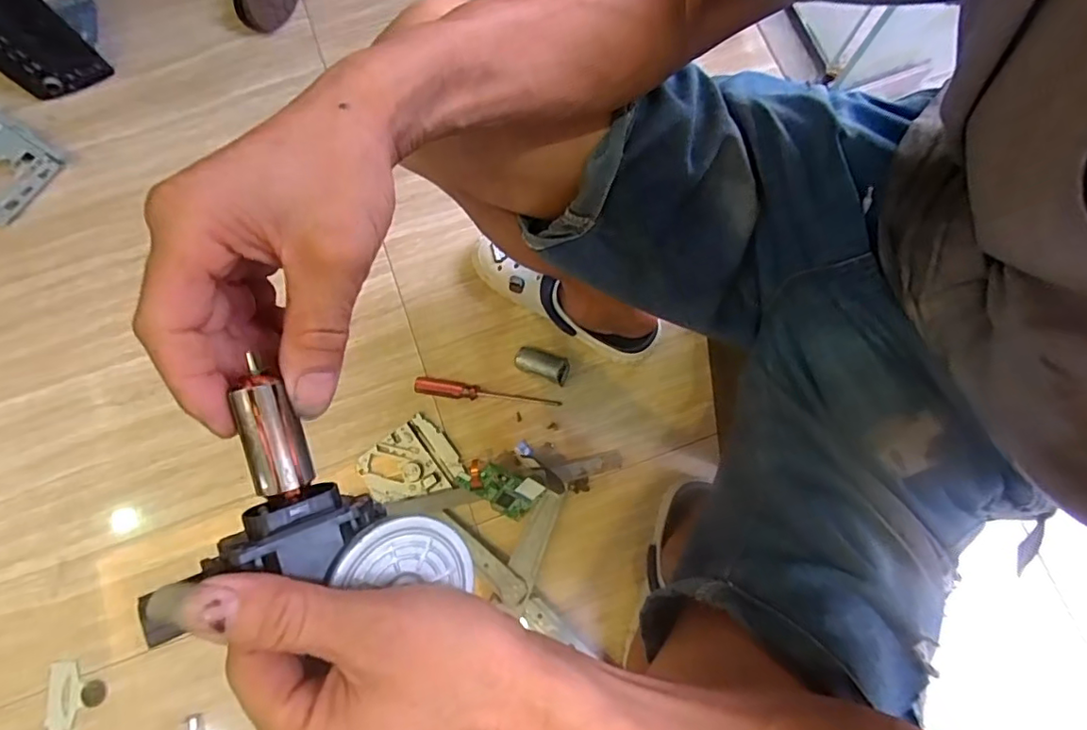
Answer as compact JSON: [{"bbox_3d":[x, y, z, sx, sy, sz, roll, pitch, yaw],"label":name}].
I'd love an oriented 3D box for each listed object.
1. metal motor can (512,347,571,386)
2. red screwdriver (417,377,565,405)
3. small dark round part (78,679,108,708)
[{"bbox_3d":[-0.004,0.000,0.762,0.079,0.039,0.033,17,79,3],"label":"metal motor can"},{"bbox_3d":[-0.077,0.041,0.759,0.197,0.017,0.023,9,79,1],"label":"red screwdriver"},{"bbox_3d":[-0.563,0.411,0.694,0.031,0.004,0.031,0,79,-1],"label":"small dark round part"}]

